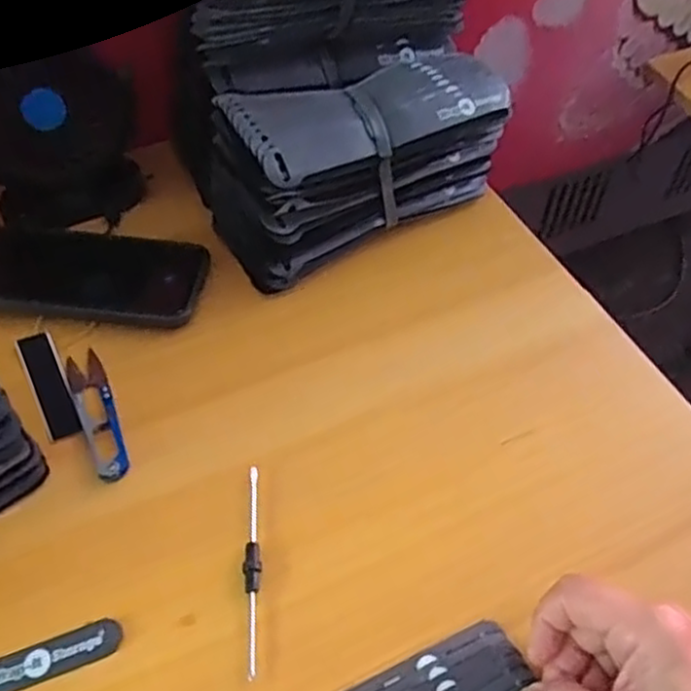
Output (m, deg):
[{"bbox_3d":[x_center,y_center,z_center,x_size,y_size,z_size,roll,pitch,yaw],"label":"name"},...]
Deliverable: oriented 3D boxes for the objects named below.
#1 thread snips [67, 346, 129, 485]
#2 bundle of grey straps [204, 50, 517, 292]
[{"bbox_3d":[-0.154,0.040,0.454,0.022,0.009,0.102,-21,56,-17],"label":"thread snips"},{"bbox_3d":[0.007,-0.140,0.539,0.206,0.101,0.097,-27,58,-21],"label":"bundle of grey straps"}]

